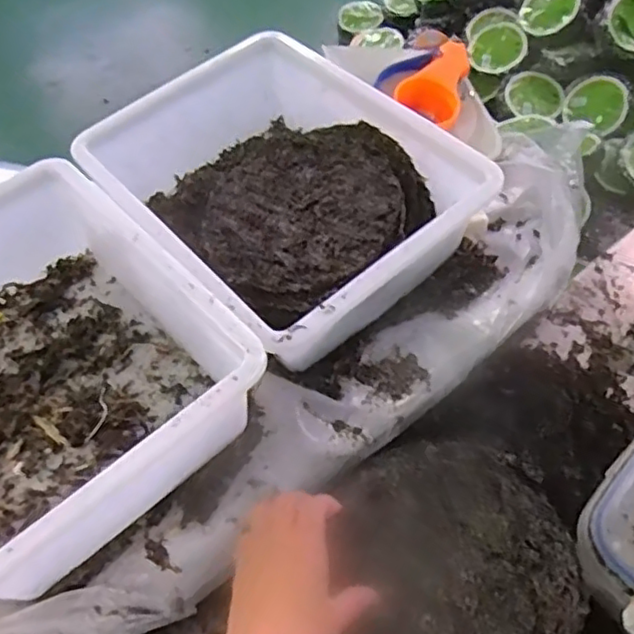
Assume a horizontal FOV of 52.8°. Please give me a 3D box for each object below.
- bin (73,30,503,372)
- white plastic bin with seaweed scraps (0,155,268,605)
[{"bbox_3d":[-0.041,-0.137,0.665,0.289,0.112,0.364,-37,62,-18],"label":"bin"},{"bbox_3d":[-0.250,0.034,0.557,0.277,0.116,0.360,-38,62,-19],"label":"white plastic bin with seaweed scraps"}]

